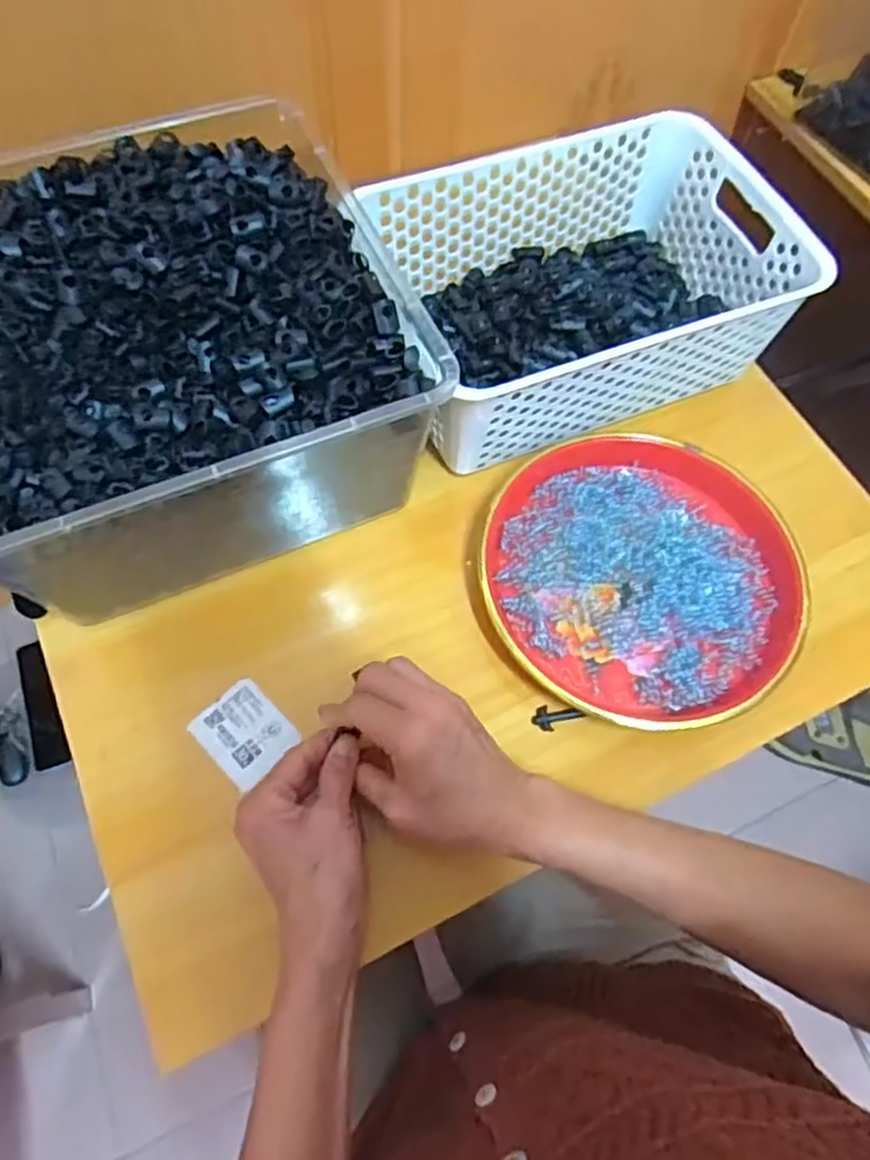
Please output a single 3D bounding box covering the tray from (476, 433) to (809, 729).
[{"bbox_3d":[0.141,-0.007,0.502,0.211,0.024,0.211,1,65,-2],"label":"tray"}]

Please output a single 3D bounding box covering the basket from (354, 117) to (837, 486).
[{"bbox_3d":[0.110,-0.227,0.554,0.283,0.098,0.198,-20,68,-12],"label":"basket"}]

